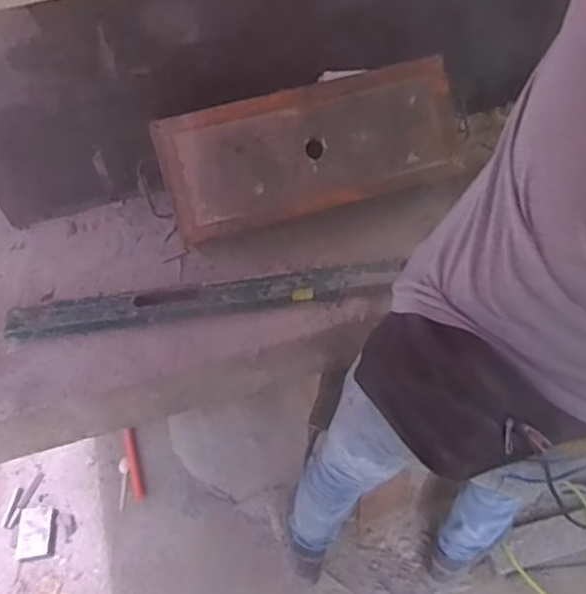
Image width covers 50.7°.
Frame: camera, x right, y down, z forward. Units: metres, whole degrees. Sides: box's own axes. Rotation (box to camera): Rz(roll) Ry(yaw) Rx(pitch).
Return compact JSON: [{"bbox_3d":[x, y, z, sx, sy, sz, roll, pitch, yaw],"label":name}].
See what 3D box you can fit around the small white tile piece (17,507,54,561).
[{"bbox_3d":[-0.681,0.619,1.629,0.088,0.010,0.130,-8,53,0],"label":"small white tile piece"}]

